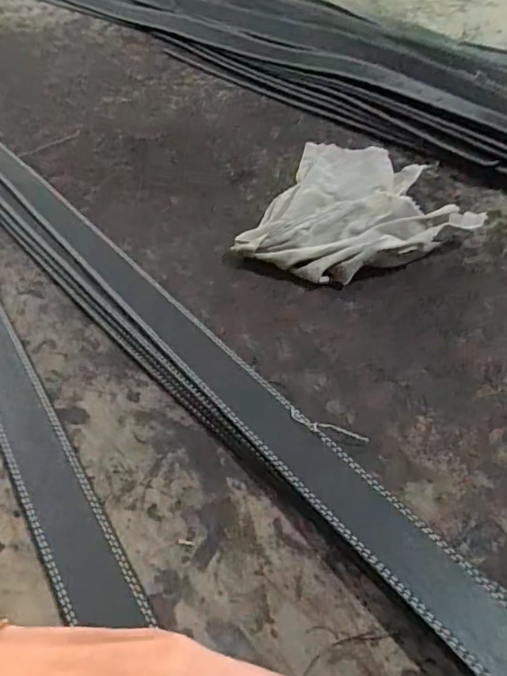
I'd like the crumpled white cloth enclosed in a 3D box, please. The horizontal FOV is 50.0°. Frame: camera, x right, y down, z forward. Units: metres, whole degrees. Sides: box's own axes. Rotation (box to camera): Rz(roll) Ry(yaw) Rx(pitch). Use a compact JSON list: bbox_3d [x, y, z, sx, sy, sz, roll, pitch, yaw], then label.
[{"bbox_3d":[0.095,-0.112,0.449,0.158,0.029,0.210,14,46,16],"label":"crumpled white cloth"}]

